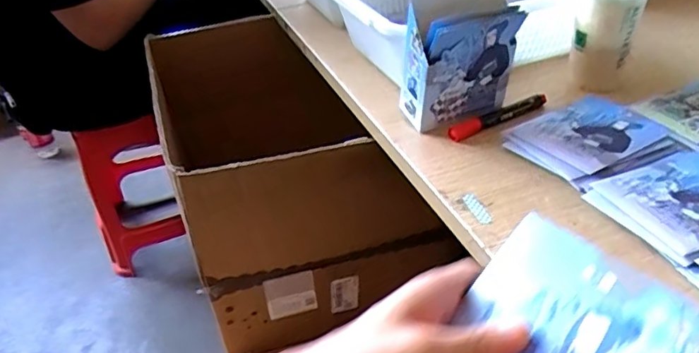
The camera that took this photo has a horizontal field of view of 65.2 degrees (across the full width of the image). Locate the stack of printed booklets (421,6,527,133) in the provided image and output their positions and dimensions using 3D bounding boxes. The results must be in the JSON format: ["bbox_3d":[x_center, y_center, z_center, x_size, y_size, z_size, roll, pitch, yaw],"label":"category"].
[{"bbox_3d":[0.137,-0.111,0.620,0.111,0.147,0.029,-11,36,-15],"label":"stack of printed booklets"}]

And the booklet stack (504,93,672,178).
[{"bbox_3d":[0.259,-0.042,0.604,0.151,0.026,0.109,-18,38,-24],"label":"booklet stack"}]

